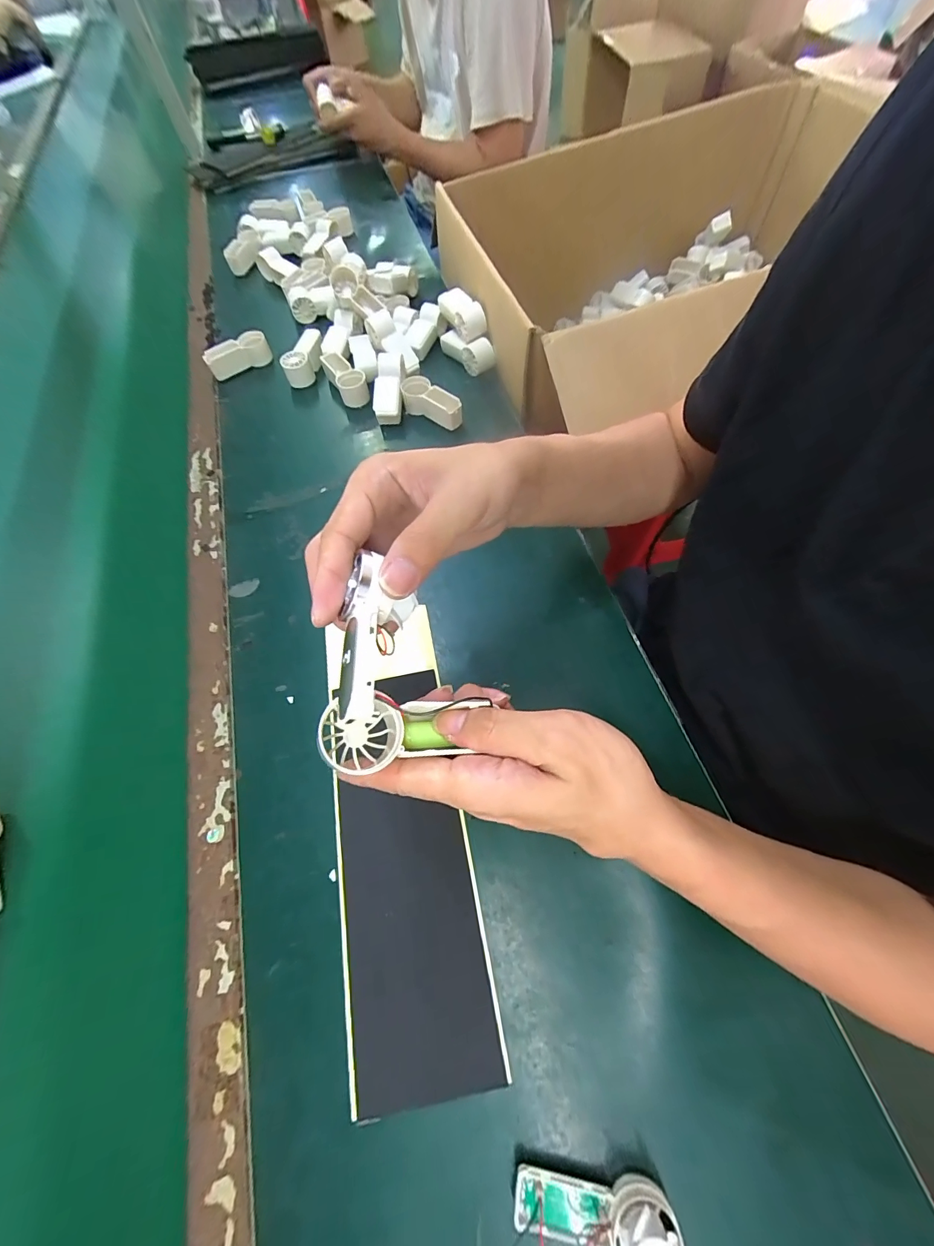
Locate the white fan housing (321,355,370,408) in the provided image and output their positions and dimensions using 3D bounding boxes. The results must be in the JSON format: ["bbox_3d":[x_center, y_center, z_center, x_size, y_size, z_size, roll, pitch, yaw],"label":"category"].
[{"bbox_3d":[-0.170,-0.344,0.584,0.041,0.033,0.090,-26,66,-9],"label":"white fan housing"}]

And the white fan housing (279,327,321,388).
[{"bbox_3d":[-0.236,-0.390,0.617,0.043,0.044,0.092,10,66,8],"label":"white fan housing"}]

